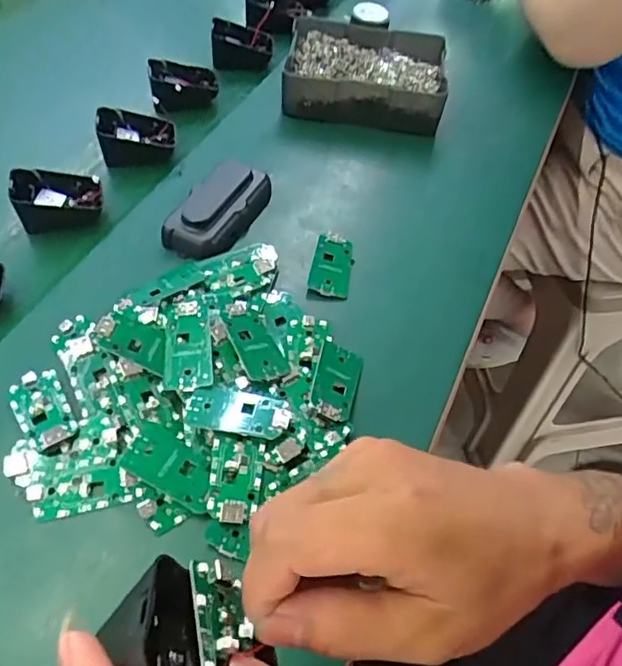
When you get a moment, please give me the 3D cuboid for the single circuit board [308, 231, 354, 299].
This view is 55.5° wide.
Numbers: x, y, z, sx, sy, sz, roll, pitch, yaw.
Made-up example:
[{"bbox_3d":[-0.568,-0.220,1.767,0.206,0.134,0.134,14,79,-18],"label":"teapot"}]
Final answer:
[{"bbox_3d":[0.018,-0.056,0.469,0.031,0.010,0.062,8,53,5],"label":"single circuit board"}]

